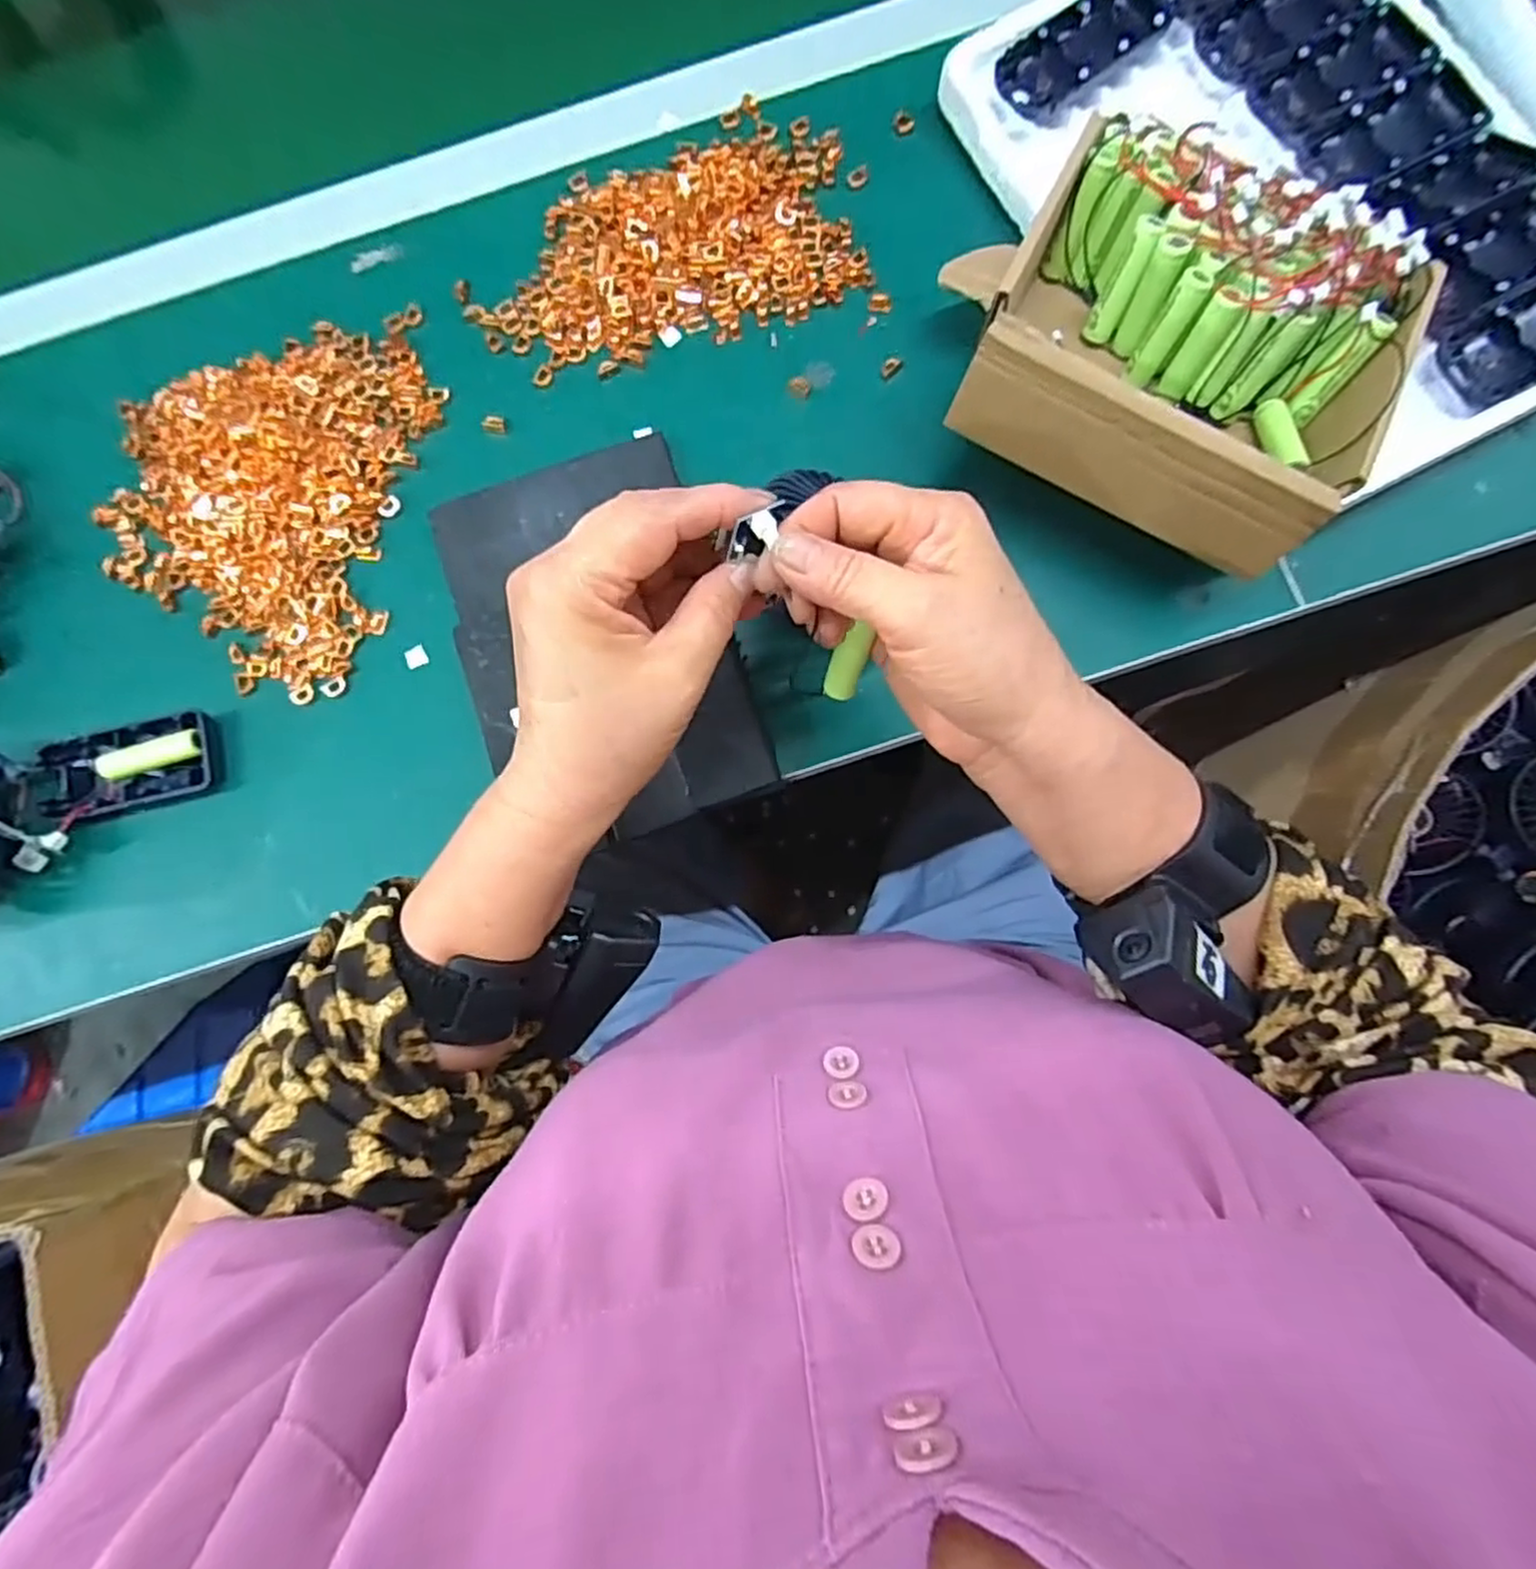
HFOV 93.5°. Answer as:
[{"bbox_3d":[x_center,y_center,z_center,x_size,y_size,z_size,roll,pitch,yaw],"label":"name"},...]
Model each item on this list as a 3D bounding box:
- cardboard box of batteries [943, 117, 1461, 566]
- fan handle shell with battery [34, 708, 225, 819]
[{"bbox_3d":[0.195,-0.202,0.337,0.169,0.068,0.150,29,84,7],"label":"cardboard box of batteries"},{"bbox_3d":[-0.343,-0.009,0.391,0.091,0.015,0.043,-12,81,1],"label":"fan handle shell with battery"}]

